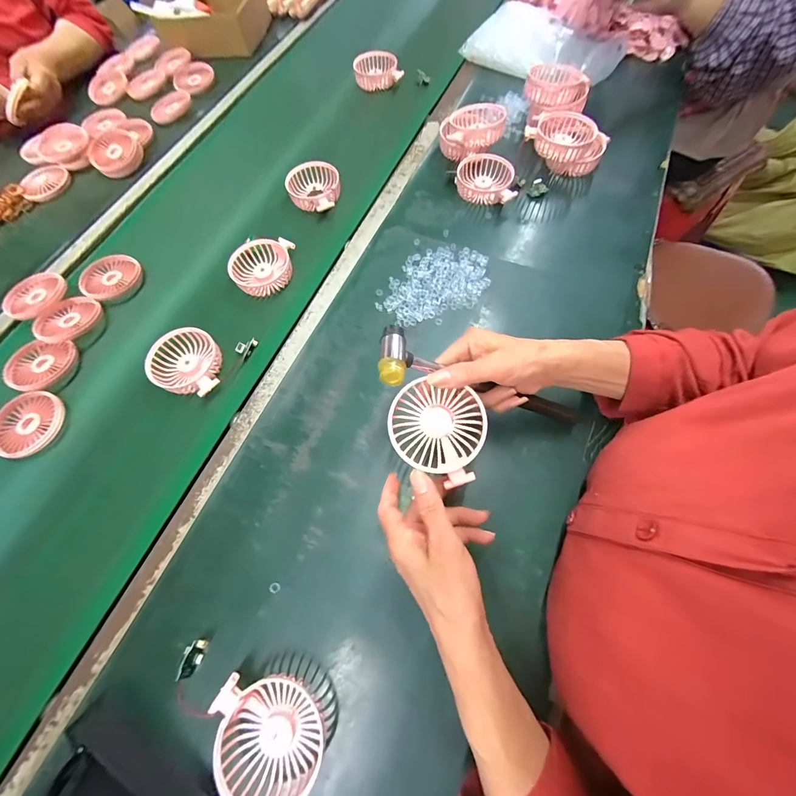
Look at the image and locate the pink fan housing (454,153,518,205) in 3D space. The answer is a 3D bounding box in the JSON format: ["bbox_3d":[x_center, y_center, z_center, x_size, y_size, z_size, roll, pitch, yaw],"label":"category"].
[{"bbox_3d":[0.147,-0.358,0.562,0.101,0.038,0.085,23,67,9],"label":"pink fan housing"}]

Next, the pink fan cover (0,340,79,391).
[{"bbox_3d":[-0.497,-0.047,0.474,0.066,0.021,0.078,6,66,1],"label":"pink fan cover"}]

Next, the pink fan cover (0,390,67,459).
[{"bbox_3d":[-0.485,0.032,0.447,0.074,0.015,0.085,28,68,11],"label":"pink fan cover"}]

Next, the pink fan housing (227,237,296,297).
[{"bbox_3d":[-0.203,-0.202,0.519,0.099,0.029,0.084,-37,72,-16],"label":"pink fan housing"}]

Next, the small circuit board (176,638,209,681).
[{"bbox_3d":[-0.197,0.247,0.324,0.014,0.018,0.030,18,67,6],"label":"small circuit board"}]

